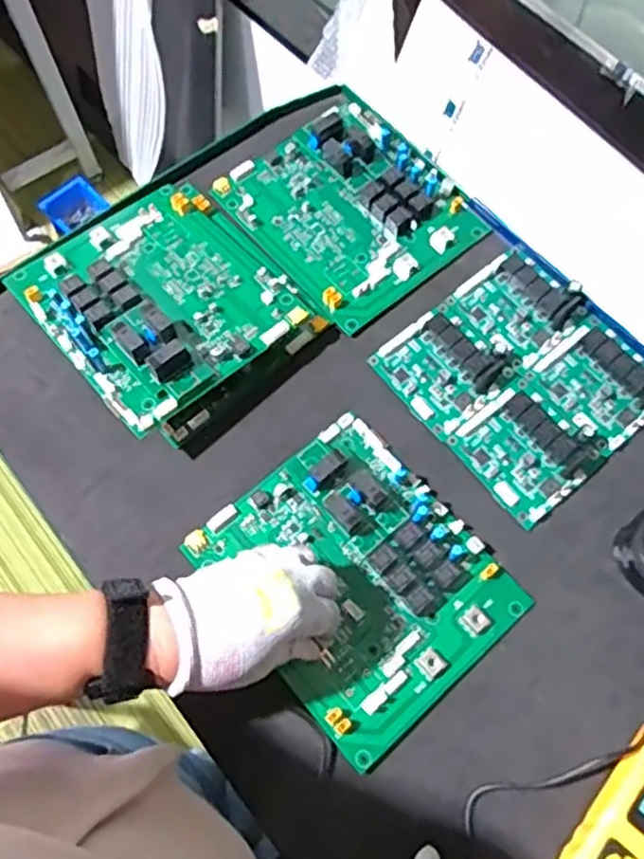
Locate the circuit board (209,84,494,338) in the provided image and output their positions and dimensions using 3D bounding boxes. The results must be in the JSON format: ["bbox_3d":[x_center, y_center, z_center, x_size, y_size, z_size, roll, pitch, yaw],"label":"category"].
[{"bbox_3d":[0.027,-0.206,0.626,0.177,0.022,0.202,-36,72,-13],"label":"circuit board"}]

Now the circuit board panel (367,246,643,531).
[{"bbox_3d":[0.166,-0.046,0.563,0.173,0.025,0.185,-38,72,-13],"label":"circuit board panel"}]

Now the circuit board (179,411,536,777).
[{"bbox_3d":[0.026,0.104,0.497,0.171,0.028,0.201,-38,72,-13],"label":"circuit board"}]

